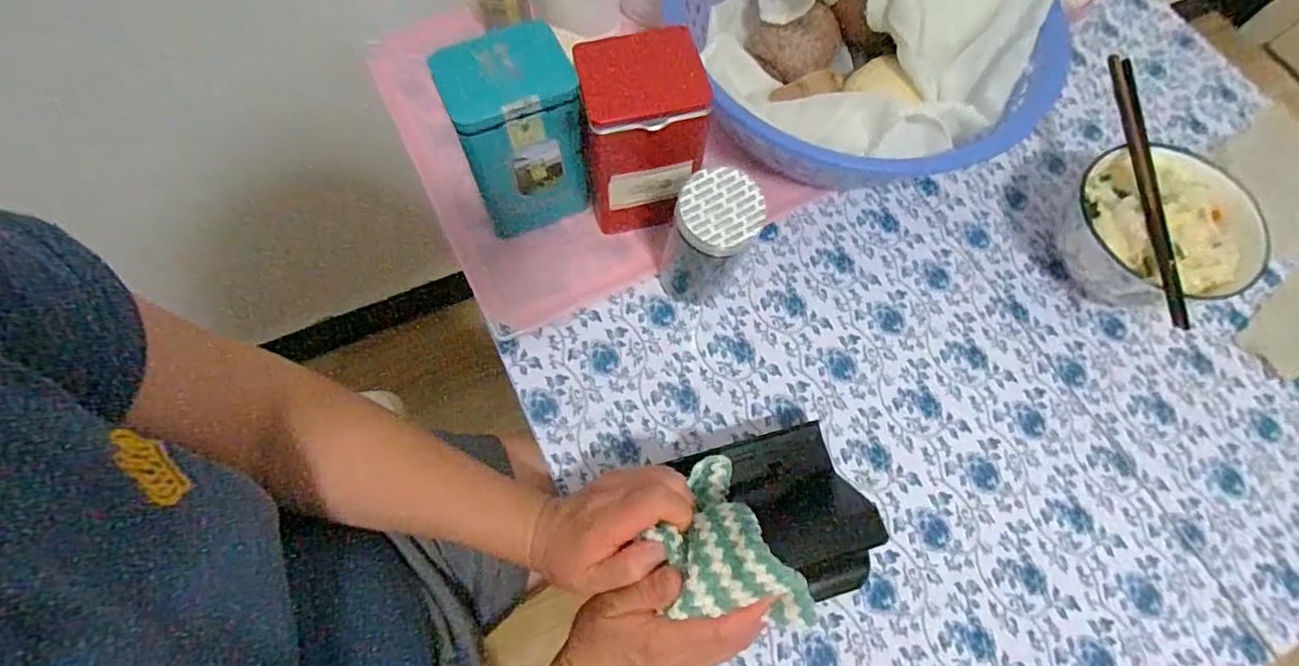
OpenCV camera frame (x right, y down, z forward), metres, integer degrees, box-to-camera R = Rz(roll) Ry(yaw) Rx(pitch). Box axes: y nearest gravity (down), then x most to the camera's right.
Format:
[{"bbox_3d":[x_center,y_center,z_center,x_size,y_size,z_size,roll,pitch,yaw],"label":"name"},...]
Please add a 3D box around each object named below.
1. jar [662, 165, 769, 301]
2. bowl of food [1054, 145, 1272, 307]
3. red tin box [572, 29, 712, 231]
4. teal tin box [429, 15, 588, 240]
[{"bbox_3d":[0.041,-0.064,0.416,0.062,0.119,0.059,1,71,-1],"label":"jar"},{"bbox_3d":[0.402,-0.079,0.461,0.137,0.077,0.132,1,70,-2],"label":"bowl of food"},{"bbox_3d":[-0.007,-0.145,0.425,0.079,0.135,0.070,-9,71,-5],"label":"red tin box"},{"bbox_3d":[-0.094,-0.143,0.421,0.081,0.141,0.062,-17,72,-7],"label":"teal tin box"}]

